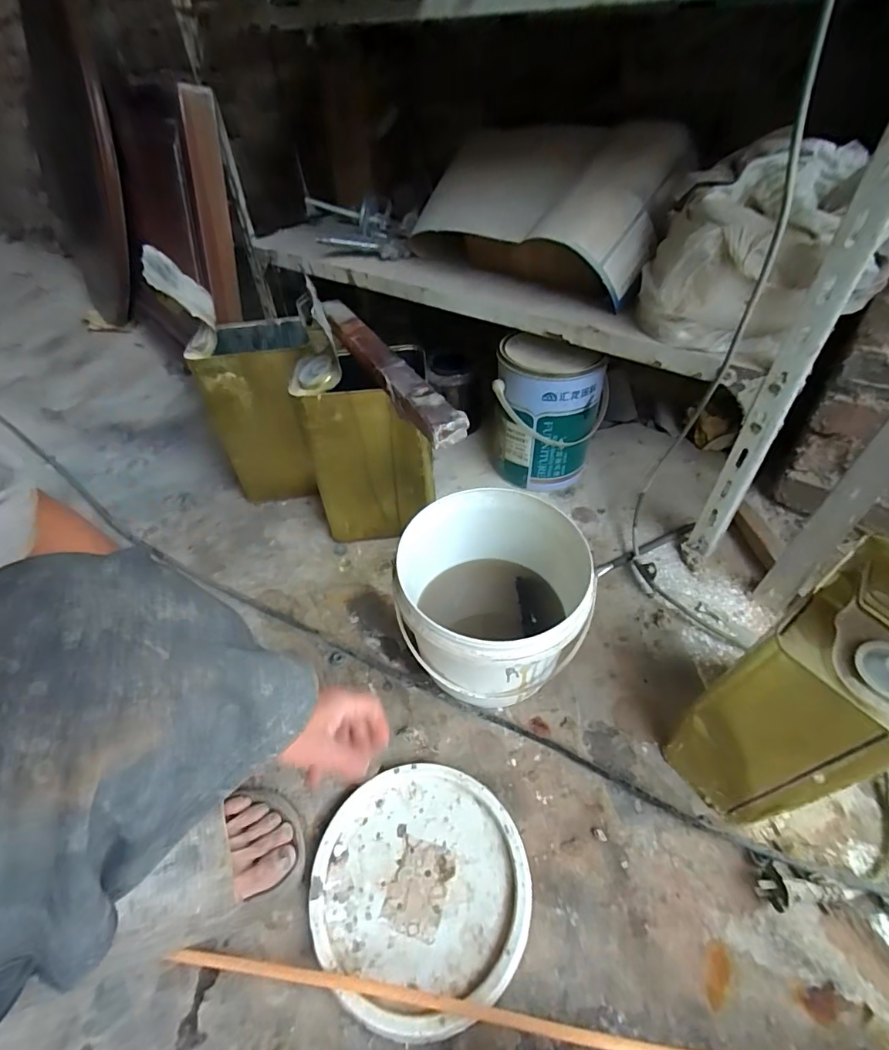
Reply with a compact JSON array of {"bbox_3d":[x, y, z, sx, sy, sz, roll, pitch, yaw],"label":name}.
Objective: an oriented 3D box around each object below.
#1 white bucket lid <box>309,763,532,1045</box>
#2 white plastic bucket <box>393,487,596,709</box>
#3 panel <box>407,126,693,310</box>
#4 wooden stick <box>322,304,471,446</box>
[{"bbox_3d":[-0.022,0.339,0.459,0.194,0.016,0.198,0,46,1],"label":"white bucket lid"},{"bbox_3d":[0.052,0.099,0.567,0.198,0.186,0.199,-2,46,3],"label":"white plastic bucket"},{"bbox_3d":[0.122,-0.466,0.712,0.413,0.167,0.159,34,57,32],"label":"panel"},{"bbox_3d":[-0.078,-0.192,0.587,0.040,0.032,0.333,-26,49,-19],"label":"wooden stick"}]

